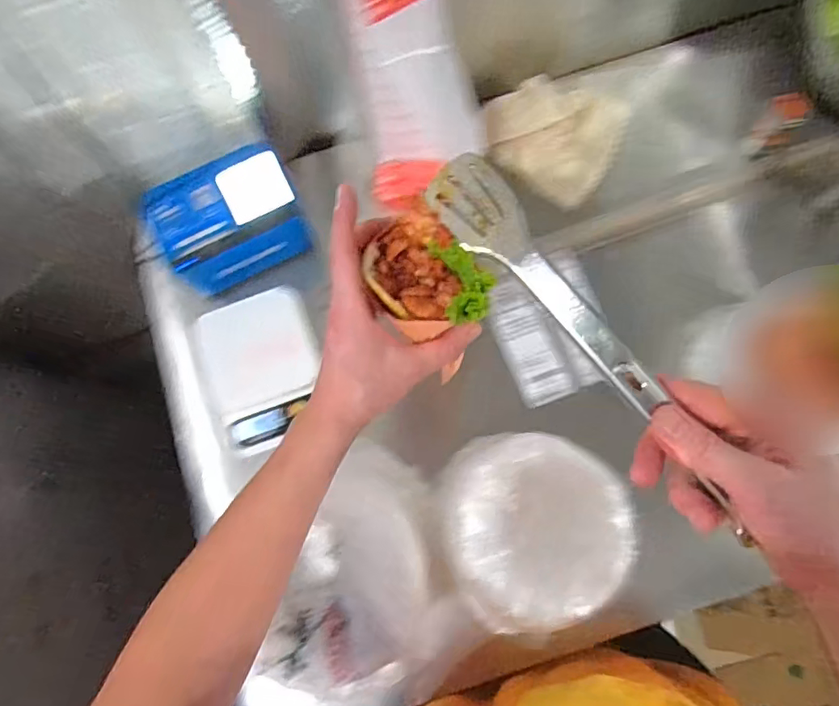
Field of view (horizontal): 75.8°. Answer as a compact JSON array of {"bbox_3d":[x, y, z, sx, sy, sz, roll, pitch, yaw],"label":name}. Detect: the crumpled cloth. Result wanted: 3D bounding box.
[{"bbox_3d":[0.177,-0.298,0.713,0.175,0.062,0.159,27,79,7],"label":"crumpled cloth"}]

